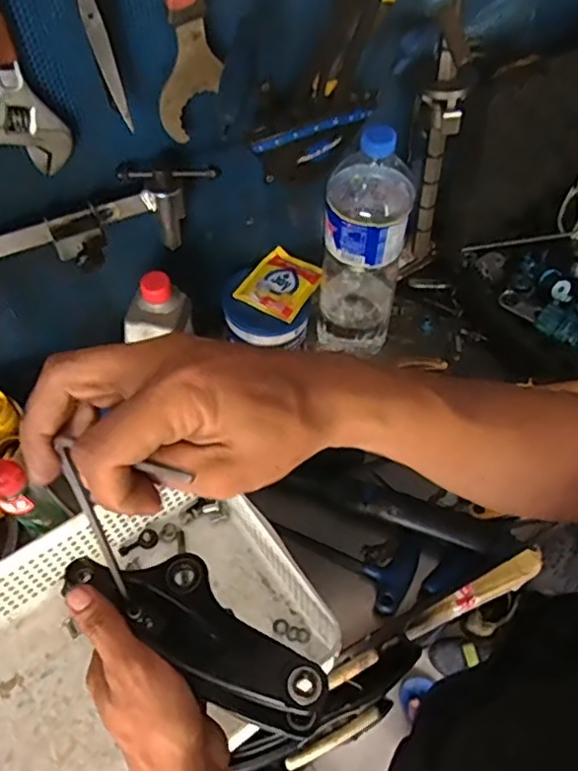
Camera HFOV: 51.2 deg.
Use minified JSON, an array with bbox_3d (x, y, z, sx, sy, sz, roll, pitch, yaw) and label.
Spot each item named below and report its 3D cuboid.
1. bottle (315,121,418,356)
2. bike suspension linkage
[{"bbox_3d":[0.081,-0.148,0.673,0.090,0.303,0.101,8,57,6],"label":"bottle"},{"bbox_3d":[-0.057,0.150,0.379,0.178,0.024,0.058,24,57,26],"label":"bike suspension linkage"}]

